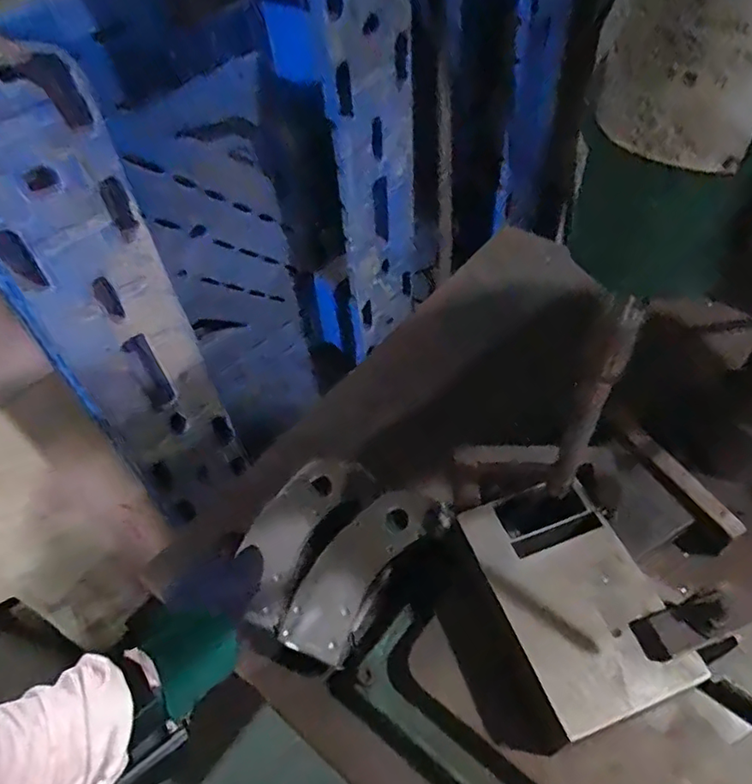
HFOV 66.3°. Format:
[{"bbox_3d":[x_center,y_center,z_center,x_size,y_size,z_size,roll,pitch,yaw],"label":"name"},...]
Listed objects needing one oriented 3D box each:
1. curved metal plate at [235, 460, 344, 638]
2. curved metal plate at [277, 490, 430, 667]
[{"bbox_3d":[-0.089,0.142,0.566,0.069,0.017,0.165,14,63,17],"label":"curved metal plate"},{"bbox_3d":[-0.020,0.166,0.547,0.070,0.009,0.171,31,73,17],"label":"curved metal plate"}]

